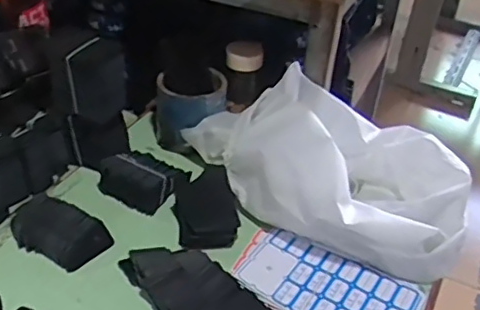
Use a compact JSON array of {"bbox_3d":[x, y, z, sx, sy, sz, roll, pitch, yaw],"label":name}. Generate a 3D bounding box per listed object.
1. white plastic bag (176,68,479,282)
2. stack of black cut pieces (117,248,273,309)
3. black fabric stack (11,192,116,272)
[{"bbox_3d":[0.137,0.011,0.828,0.244,0.120,0.380,-24,46,-33],"label":"white plastic bag"},{"bbox_3d":[-0.052,0.160,0.699,0.197,0.027,0.098,31,44,29],"label":"stack of black cut pieces"},{"bbox_3d":[-0.239,0.094,0.762,0.133,0.031,0.074,23,40,22],"label":"black fabric stack"}]

